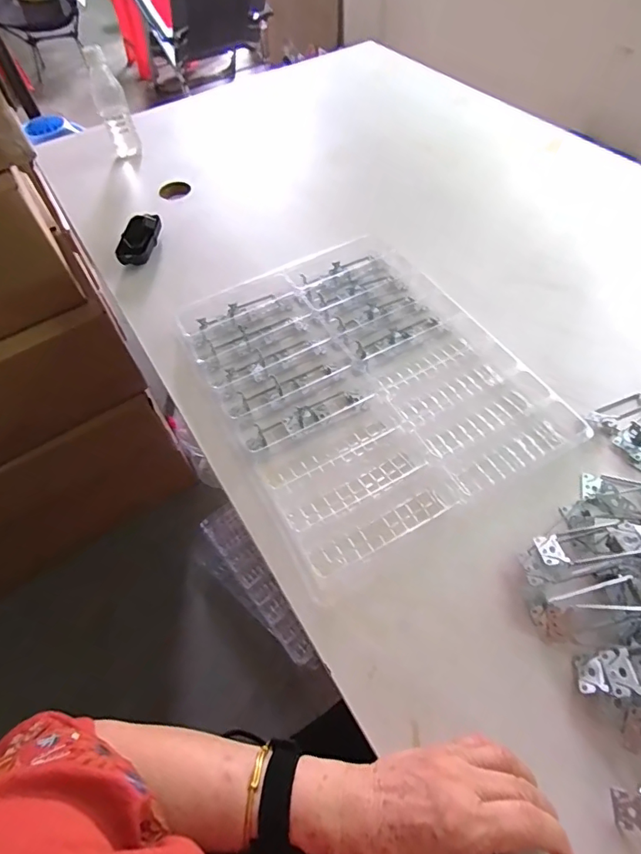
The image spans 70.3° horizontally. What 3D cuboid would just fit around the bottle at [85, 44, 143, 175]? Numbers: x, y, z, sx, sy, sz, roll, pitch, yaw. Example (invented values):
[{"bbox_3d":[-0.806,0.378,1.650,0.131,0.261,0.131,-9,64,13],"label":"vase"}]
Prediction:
[{"bbox_3d":[-0.390,-0.598,0.862,0.051,0.180,0.067,-20,58,-9],"label":"bottle"}]

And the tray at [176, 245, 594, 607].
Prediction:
[{"bbox_3d":[0.040,-0.065,0.565,0.342,0.027,0.412,-27,59,-14],"label":"tray"}]

